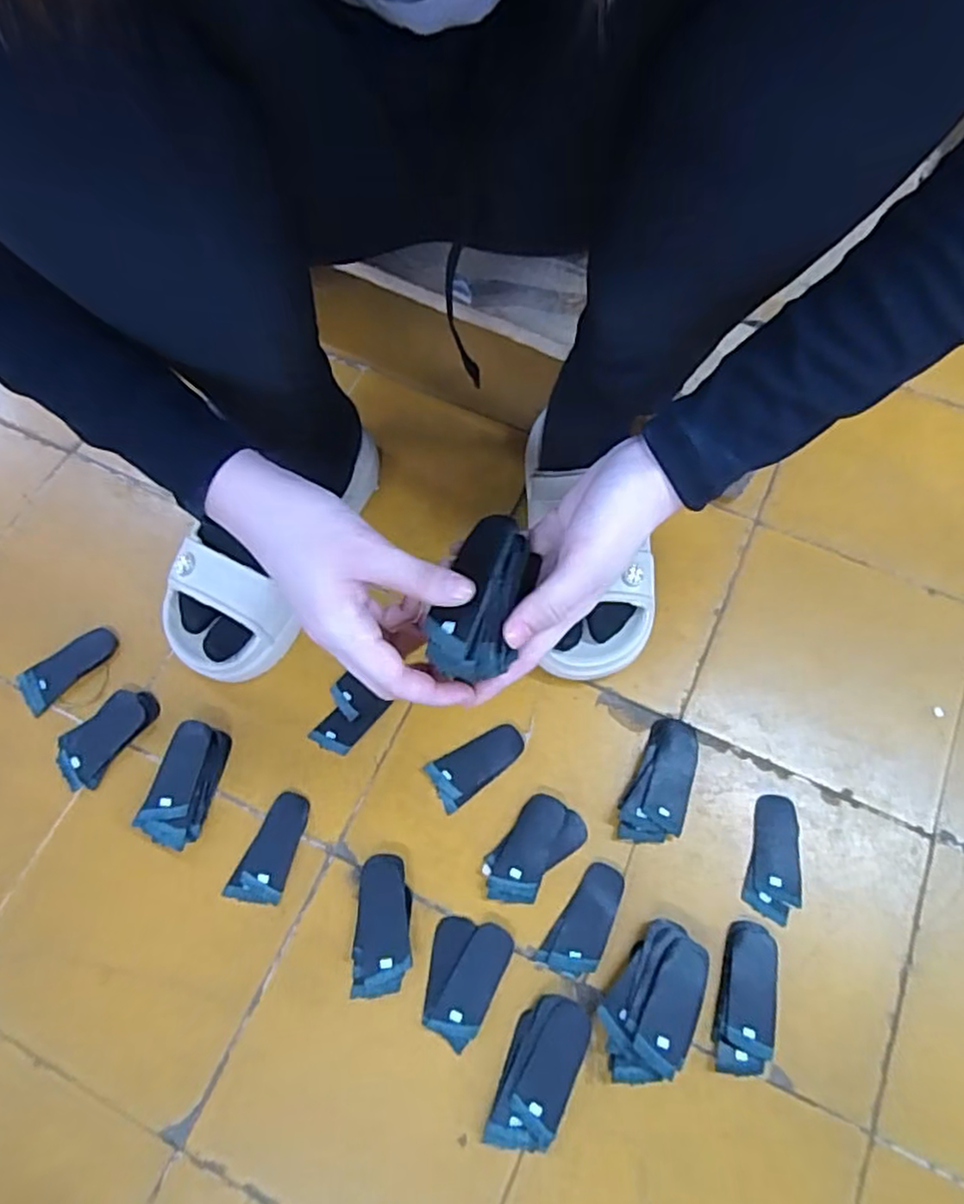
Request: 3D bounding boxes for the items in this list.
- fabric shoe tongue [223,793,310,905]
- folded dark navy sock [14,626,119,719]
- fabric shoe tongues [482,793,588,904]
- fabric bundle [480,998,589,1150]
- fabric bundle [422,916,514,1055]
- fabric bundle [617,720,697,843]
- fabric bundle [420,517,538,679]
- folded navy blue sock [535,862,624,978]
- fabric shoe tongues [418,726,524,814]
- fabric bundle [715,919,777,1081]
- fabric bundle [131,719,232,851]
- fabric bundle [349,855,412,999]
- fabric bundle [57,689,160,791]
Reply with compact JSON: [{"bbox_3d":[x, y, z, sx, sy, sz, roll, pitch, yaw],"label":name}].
[{"bbox_3d":[-0.156,0.182,0.507,0.037,0.004,0.079,17,70,8],"label":"fabric shoe tongue"},{"bbox_3d":[-0.342,0.052,0.563,0.037,0.005,0.082,42,75,16],"label":"folded dark navy sock"},{"bbox_3d":[0.037,0.184,0.506,0.047,0.009,0.084,41,75,16],"label":"fabric shoe tongues"},{"bbox_3d":[0.038,0.310,0.449,0.045,0.014,0.092,20,70,9],"label":"fabric bundle"},{"bbox_3d":[-0.012,0.261,0.471,0.052,0.004,0.075,12,69,6],"label":"fabric bundle"},{"bbox_3d":[0.137,0.137,0.523,0.044,0.016,0.097,19,70,9],"label":"fabric bundle"},{"bbox_3d":[-0.001,-0.003,0.355,0.044,0.023,0.087,15,68,7],"label":"fabric bundle"},{"bbox_3d":[0.076,0.229,0.490,0.037,0.006,0.080,33,73,14],"label":"folded navy blue sock"},{"bbox_3d":[-0.003,0.125,0.533,0.077,0.004,0.038,-30,71,-10],"label":"fabric shoe tongues"},{"bbox_3d":[0.180,0.268,0.463,0.037,0.009,0.091,11,69,6],"label":"fabric bundle"},{"bbox_3d":[-0.227,0.138,0.520,0.045,0.021,0.089,10,69,5],"label":"fabric bundle"},{"bbox_3d":[-0.071,0.229,0.486,0.040,0.013,0.090,0,68,2],"label":"fabric bundle"},{"bbox_3d":[-0.296,0.102,0.535,0.047,0.005,0.082,33,73,14],"label":"fabric bundle"}]

